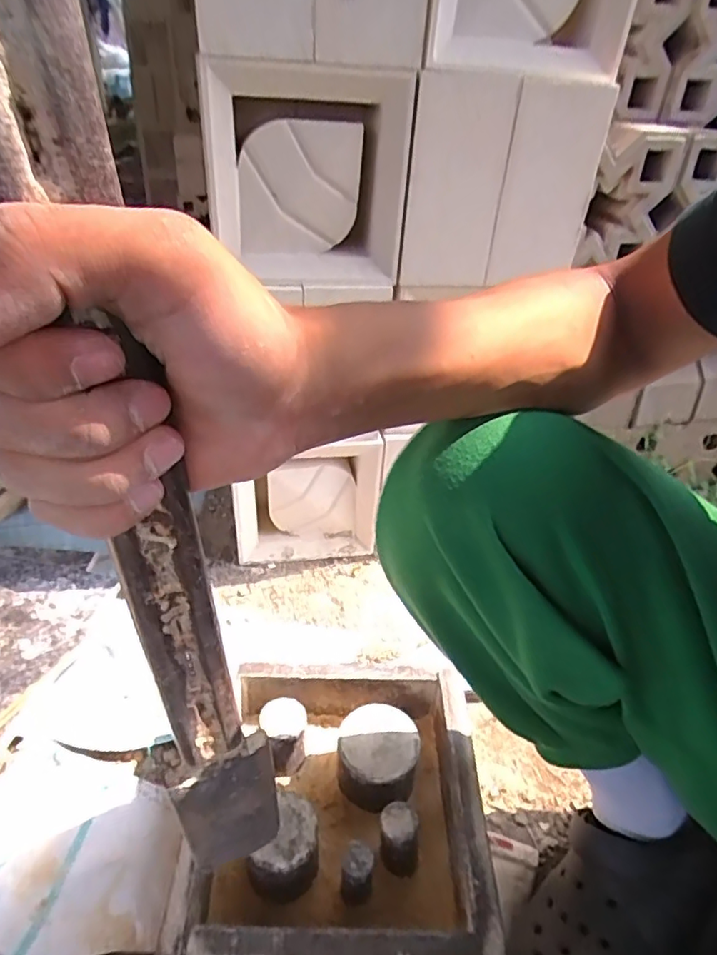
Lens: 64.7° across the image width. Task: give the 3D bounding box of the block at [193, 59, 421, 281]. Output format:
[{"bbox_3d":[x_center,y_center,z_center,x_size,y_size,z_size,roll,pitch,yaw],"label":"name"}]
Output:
[{"bbox_3d":[-0.056,-0.329,0.624,0.207,0.196,0.085,-5,34,-9],"label":"block"}]

